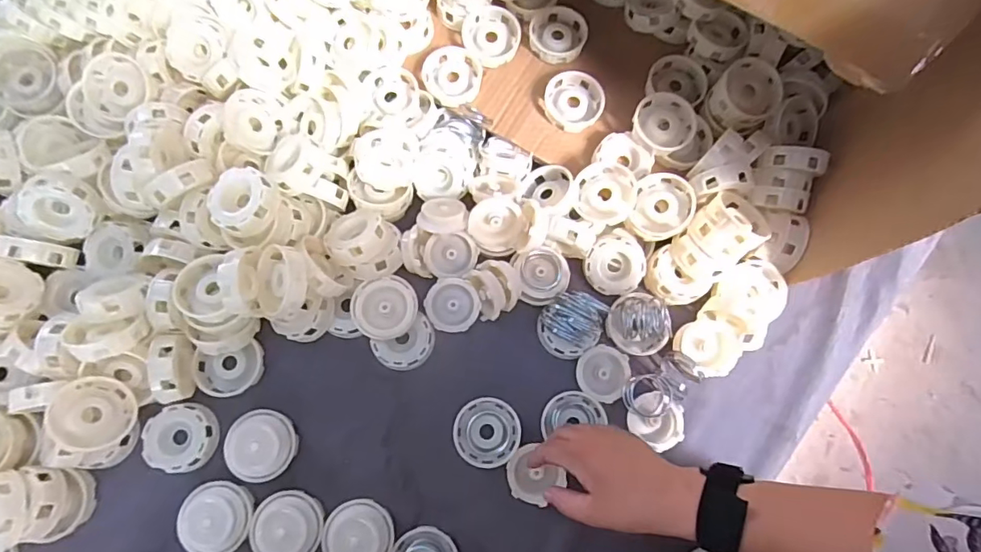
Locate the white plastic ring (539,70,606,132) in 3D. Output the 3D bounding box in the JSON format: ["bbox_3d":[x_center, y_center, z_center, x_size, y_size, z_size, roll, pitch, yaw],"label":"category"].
[{"bbox_3d":[0.088,-0.185,0.548,0.063,0.017,0.062,1,78,-5],"label":"white plastic ring"}]

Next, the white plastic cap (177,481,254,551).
[{"bbox_3d":[-0.240,0.210,0.444,0.058,0.027,0.059,-16,80,-9],"label":"white plastic cap"}]

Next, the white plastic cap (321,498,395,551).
[{"bbox_3d":[-0.116,0.229,0.450,0.060,0.028,0.059,1,78,-5],"label":"white plastic cap"}]

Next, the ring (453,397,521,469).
[{"bbox_3d":[-0.003,0.146,0.484,0.060,0.007,0.061,1,78,-5],"label":"ring"}]

